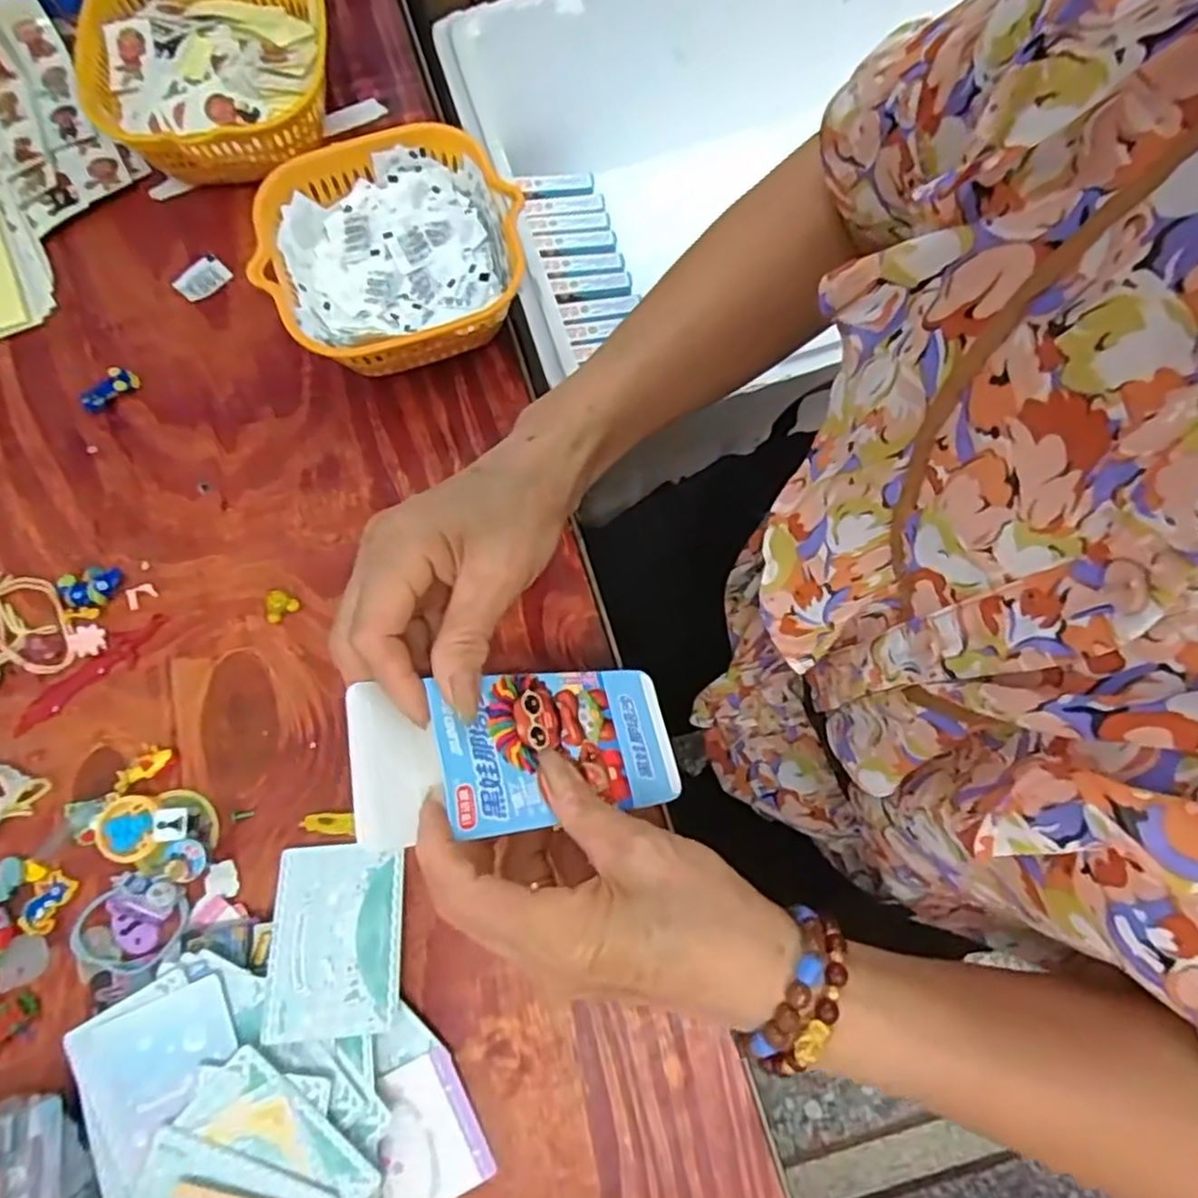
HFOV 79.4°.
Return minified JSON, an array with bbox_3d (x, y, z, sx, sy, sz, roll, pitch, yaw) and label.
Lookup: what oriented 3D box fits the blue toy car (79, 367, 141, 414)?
[{"bbox_3d":[-0.301,-0.128,0.442,0.036,0.011,0.015,-33,79,-9],"label":"blue toy car"}]

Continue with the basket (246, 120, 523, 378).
[{"bbox_3d":[-0.117,-0.192,0.428,0.139,0.068,0.132,-20,77,-6],"label":"basket"}]

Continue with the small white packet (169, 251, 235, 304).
[{"bbox_3d":[-0.256,-0.207,0.465,0.033,0.007,0.024,-43,80,-11],"label":"small white packet"}]

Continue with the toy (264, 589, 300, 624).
[{"bbox_3d":[-0.182,0.003,0.410,0.020,0.004,0.017,-32,79,-9],"label":"toy"}]

